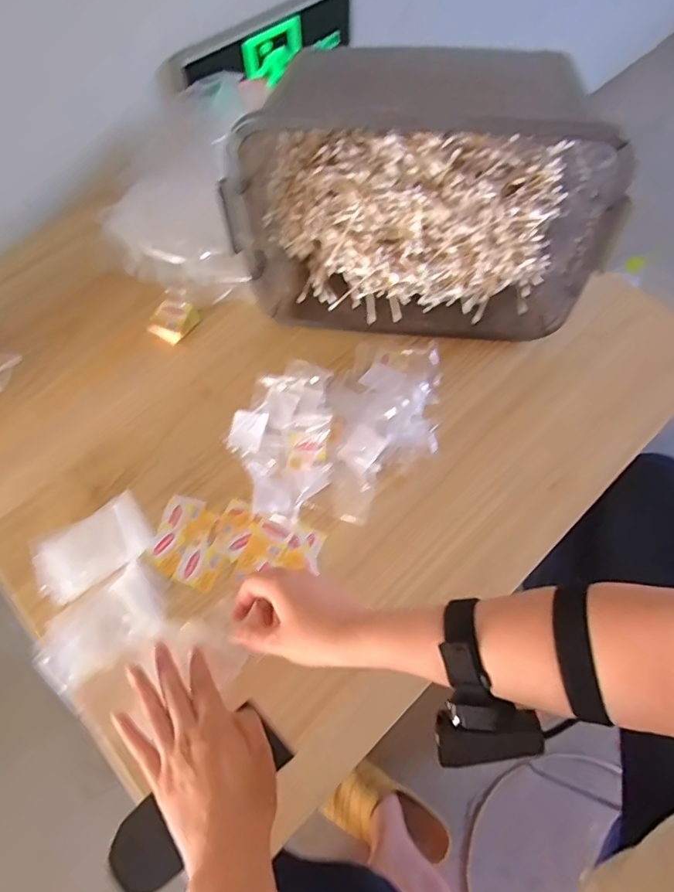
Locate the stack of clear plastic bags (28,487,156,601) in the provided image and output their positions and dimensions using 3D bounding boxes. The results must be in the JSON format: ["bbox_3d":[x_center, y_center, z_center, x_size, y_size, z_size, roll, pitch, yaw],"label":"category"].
[{"bbox_3d":[-0.251,0.103,0.552,0.113,0.012,0.071,-32,66,-13],"label":"stack of clear plastic bags"}]

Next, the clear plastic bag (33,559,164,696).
[{"bbox_3d":[-0.225,0.168,0.507,0.112,0.022,0.072,-34,67,-14],"label":"clear plastic bag"}]

